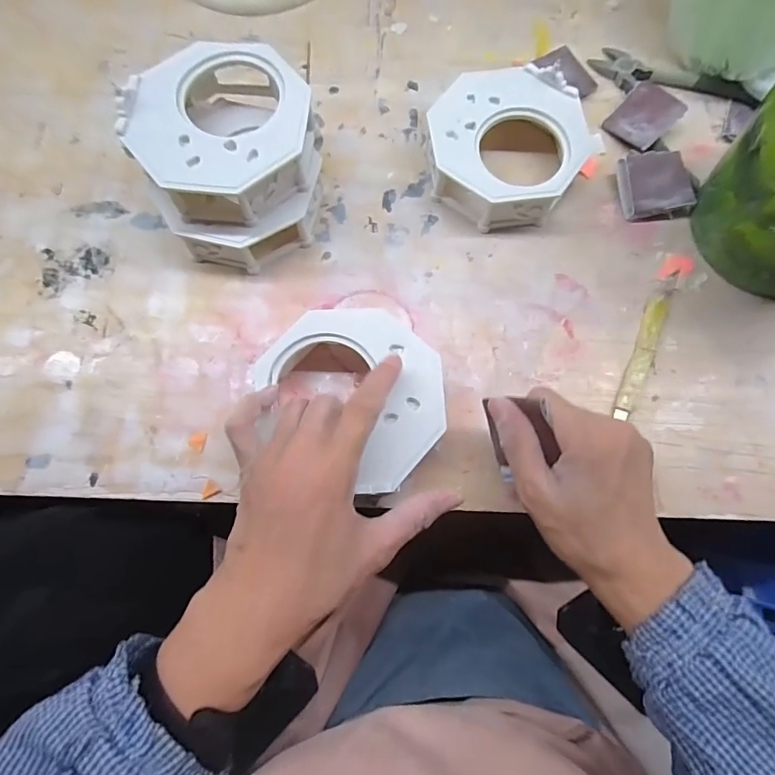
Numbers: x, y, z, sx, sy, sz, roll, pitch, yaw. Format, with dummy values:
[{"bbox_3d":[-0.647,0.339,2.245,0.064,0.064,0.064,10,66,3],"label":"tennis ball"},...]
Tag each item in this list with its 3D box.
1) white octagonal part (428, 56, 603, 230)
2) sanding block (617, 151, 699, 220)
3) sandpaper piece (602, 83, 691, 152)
[{"bbox_3d":[0.091,-0.183,0.343,0.114,0.040,0.115,34,78,8],"label":"white octagonal part"},{"bbox_3d":[0.208,-0.156,0.348,0.056,0.018,0.045,-5,76,-2],"label":"sanding block"},{"bbox_3d":[0.206,-0.218,0.359,0.047,0.006,0.046,-43,64,5],"label":"sandpaper piece"}]

